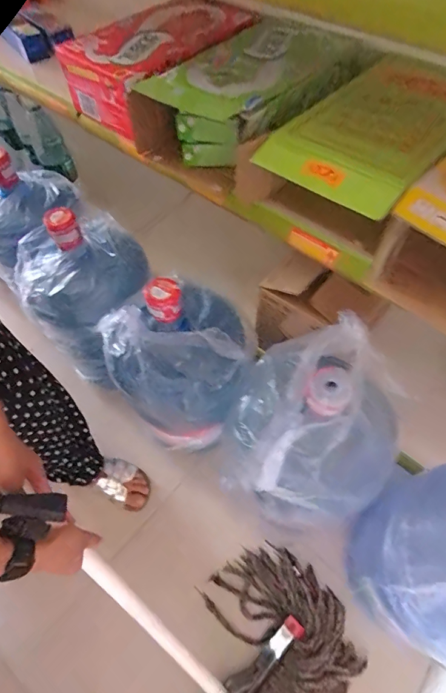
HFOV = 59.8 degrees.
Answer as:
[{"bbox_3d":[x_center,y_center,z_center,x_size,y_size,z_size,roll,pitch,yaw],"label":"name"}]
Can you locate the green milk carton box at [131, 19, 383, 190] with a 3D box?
[{"bbox_3d":[0.050,-0.448,0.707,0.273,0.127,0.350,33,63,24],"label":"green milk carton box"}]

